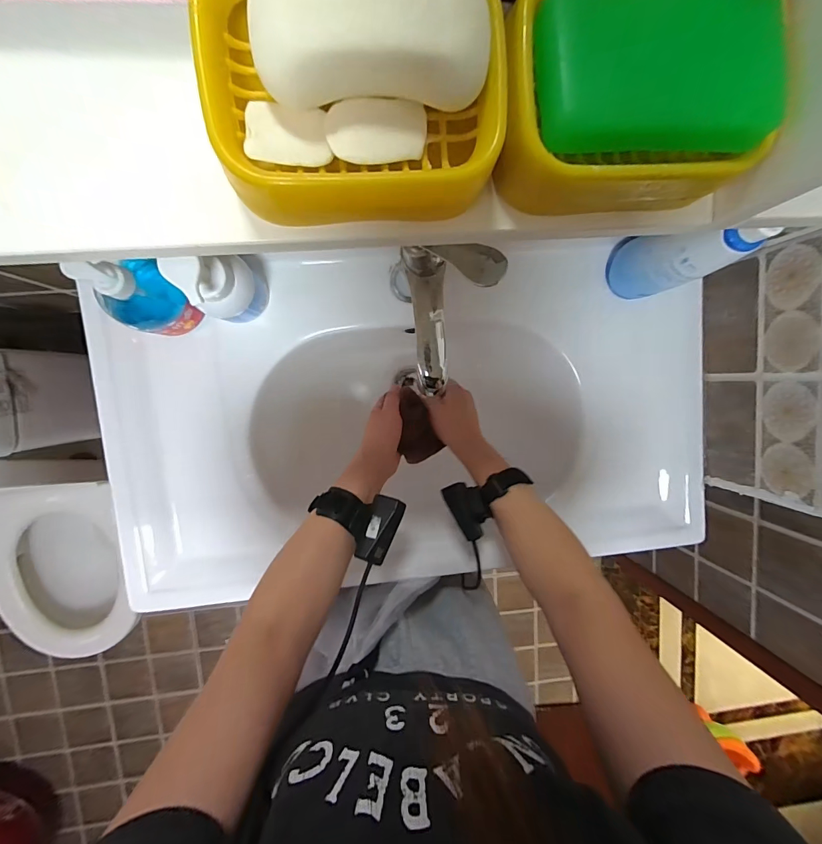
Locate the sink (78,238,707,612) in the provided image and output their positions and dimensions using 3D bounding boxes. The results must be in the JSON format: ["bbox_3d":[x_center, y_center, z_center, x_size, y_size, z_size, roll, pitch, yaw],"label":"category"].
[{"bbox_3d":[0.012,-0.004,0.603,0.802,0.172,0.434,-5,96,-6],"label":"sink"}]

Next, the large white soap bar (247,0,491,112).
[{"bbox_3d":[-0.014,-0.145,0.146,0.088,0.021,0.042,-2,96,-6],"label":"large white soap bar"}]

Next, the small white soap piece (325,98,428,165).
[{"bbox_3d":[-0.014,-0.124,0.165,0.042,0.006,0.023,-9,96,-5],"label":"small white soap piece"}]

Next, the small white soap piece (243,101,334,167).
[{"bbox_3d":[-0.050,-0.119,0.160,0.033,0.007,0.023,-1,95,-6],"label":"small white soap piece"}]

